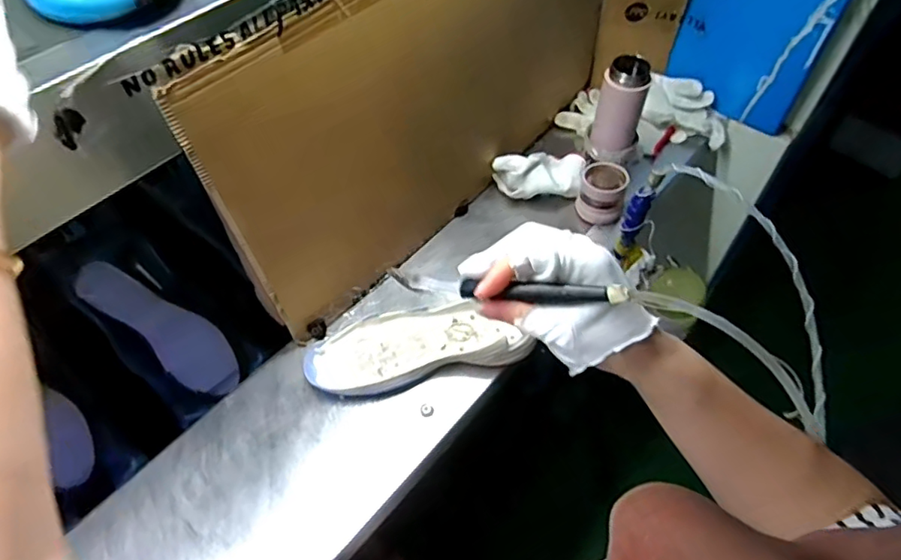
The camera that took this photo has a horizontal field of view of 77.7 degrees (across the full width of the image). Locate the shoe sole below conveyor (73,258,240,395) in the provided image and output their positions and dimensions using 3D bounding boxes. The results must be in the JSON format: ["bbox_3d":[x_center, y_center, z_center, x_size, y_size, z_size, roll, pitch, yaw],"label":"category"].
[{"bbox_3d":[-0.378,0.062,0.736,0.235,0.014,0.075,40,62,-6],"label":"shoe sole below conveyor"}]

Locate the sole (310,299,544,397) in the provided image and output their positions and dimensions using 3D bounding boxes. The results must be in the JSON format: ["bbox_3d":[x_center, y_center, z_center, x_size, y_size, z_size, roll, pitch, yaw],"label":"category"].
[{"bbox_3d":[-0.040,0.084,0.706,0.271,0.022,0.098,-9,55,-5],"label":"sole"}]

